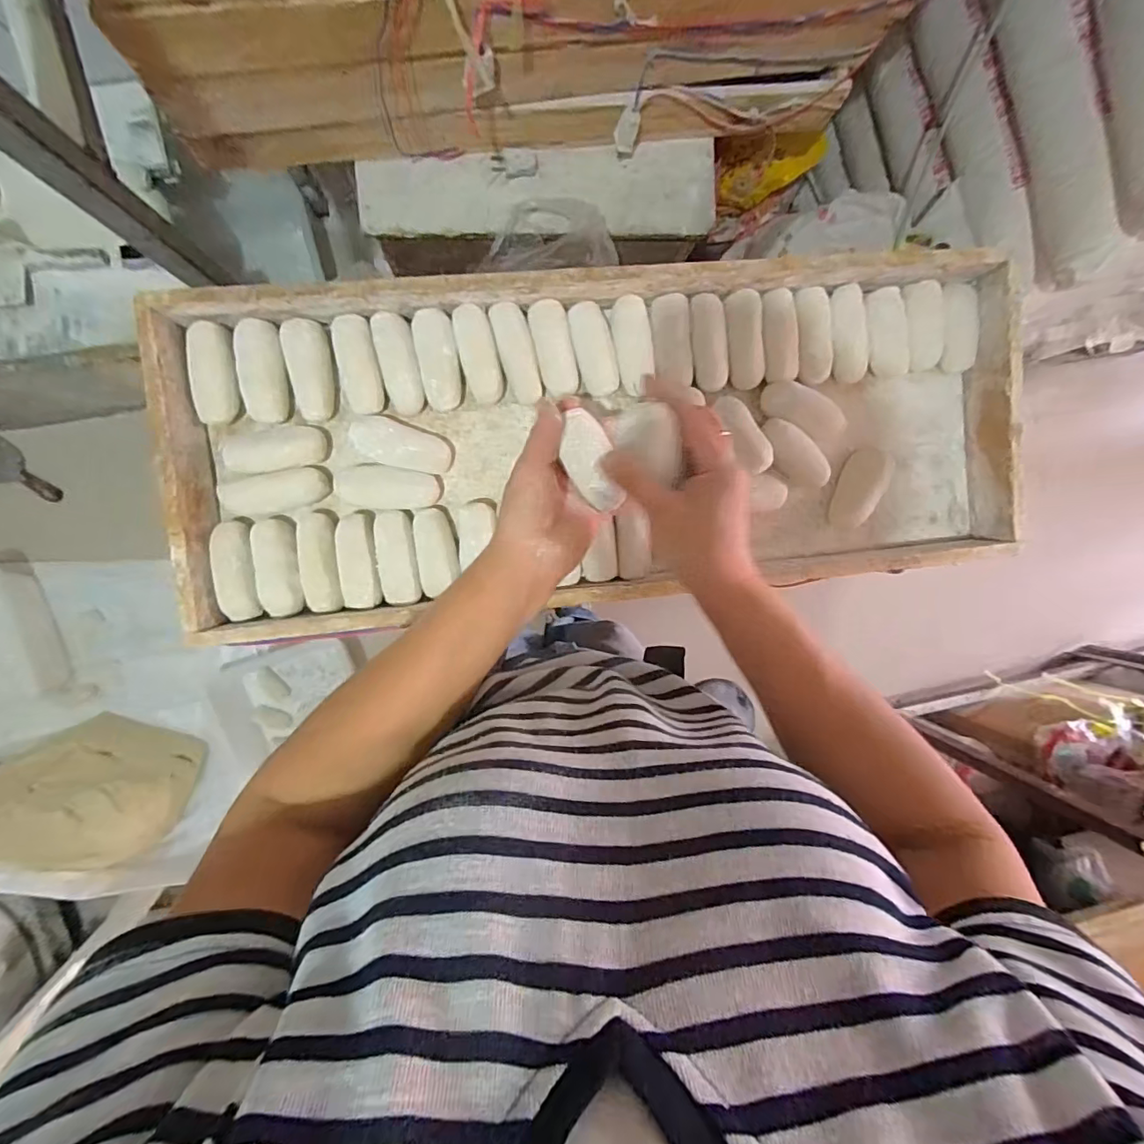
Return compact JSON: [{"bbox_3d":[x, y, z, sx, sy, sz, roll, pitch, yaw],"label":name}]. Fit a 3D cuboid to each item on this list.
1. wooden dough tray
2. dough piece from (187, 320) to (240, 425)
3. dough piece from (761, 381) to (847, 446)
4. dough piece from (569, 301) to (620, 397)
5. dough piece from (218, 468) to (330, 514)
[{"bbox_3d":[0.045,-0.124,0.495,0.789,0.065,0.298,-6,93,-6],"label":"wooden dough tray"},{"bbox_3d":[-0.316,-0.175,0.454,0.030,0.027,0.082,-1,93,-6],"label":"dough piece"},{"bbox_3d":[0.233,-0.161,0.518,0.085,0.024,0.033,30,89,-7],"label":"dough piece"},{"bbox_3d":[0.021,-0.213,0.495,0.033,0.020,0.084,-17,94,-5],"label":"dough piece"},{"bbox_3d":[-0.270,-0.074,0.473,0.092,0.022,0.030,-15,94,-5],"label":"dough piece"}]

